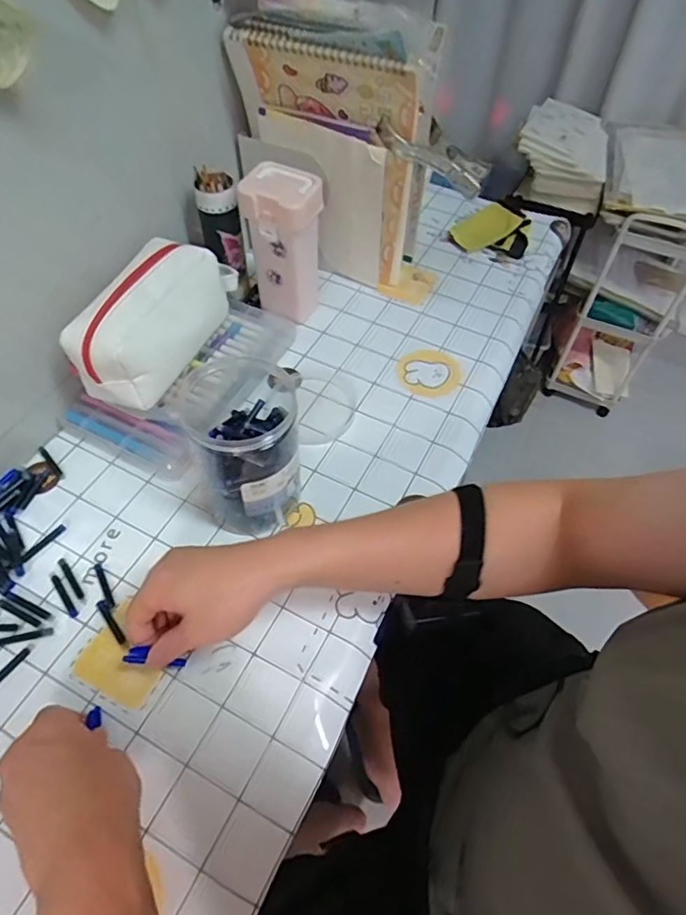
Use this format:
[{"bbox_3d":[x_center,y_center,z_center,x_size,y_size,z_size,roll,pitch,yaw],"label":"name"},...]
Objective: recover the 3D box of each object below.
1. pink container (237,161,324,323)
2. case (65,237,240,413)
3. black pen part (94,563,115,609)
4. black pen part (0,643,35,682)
[{"bbox_3d":[-0.070,-0.251,0.667,0.082,0.177,0.066,22,57,12],"label":"pink container"},{"bbox_3d":[-0.188,-0.158,0.574,0.087,0.084,0.219,22,57,12],"label":"case"},{"bbox_3d":[-0.222,0.118,0.507,0.007,0.006,0.050,-25,60,-19],"label":"black pen part"},{"bbox_3d":[-0.283,0.179,0.460,0.008,0.004,0.050,29,58,17],"label":"black pen part"}]

